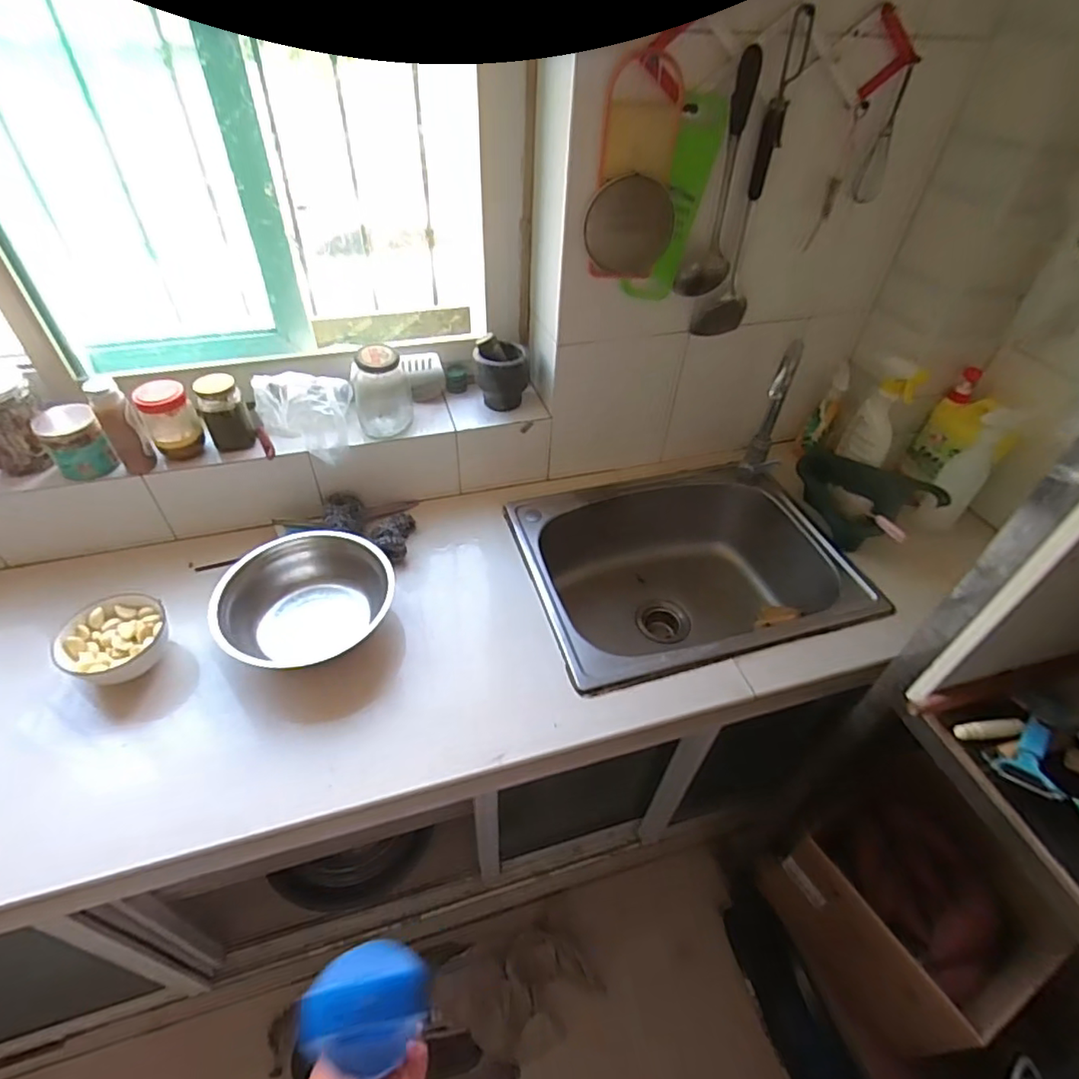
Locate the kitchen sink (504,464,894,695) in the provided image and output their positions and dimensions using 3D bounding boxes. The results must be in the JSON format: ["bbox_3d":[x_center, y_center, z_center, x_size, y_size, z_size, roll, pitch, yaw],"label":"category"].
[{"bbox_3d":[0.266,0.096,1.135,0.605,0.253,0.455,-10,48,-16],"label":"kitchen sink"}]

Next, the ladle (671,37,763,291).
[{"bbox_3d":[0.272,-0.511,0.843,0.061,0.305,0.043,-12,49,-18],"label":"ladle"}]

